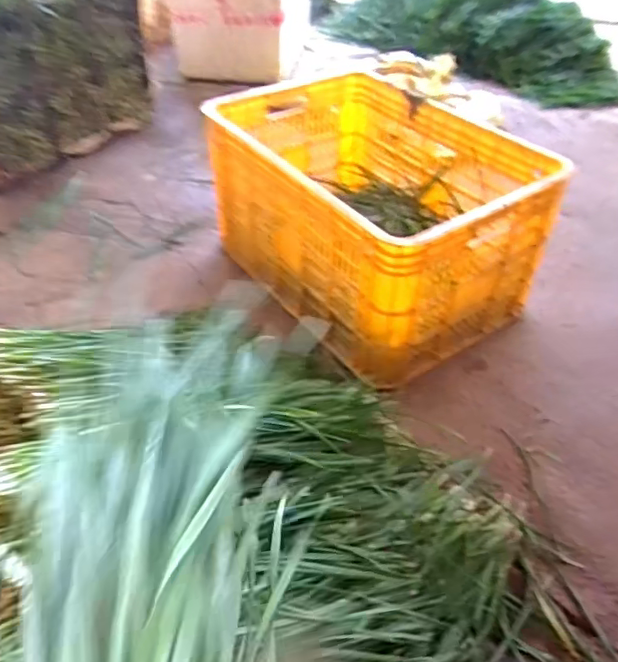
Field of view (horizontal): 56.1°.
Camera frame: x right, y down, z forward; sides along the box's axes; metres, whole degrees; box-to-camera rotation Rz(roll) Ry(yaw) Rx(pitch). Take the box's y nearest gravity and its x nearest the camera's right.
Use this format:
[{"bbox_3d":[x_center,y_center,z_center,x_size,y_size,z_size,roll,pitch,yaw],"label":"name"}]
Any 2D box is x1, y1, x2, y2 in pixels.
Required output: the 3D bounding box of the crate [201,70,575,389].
[{"bbox_3d":[0.109,-0.232,1.136,0.401,0.312,0.580,-22,45,-27],"label":"crate"}]

